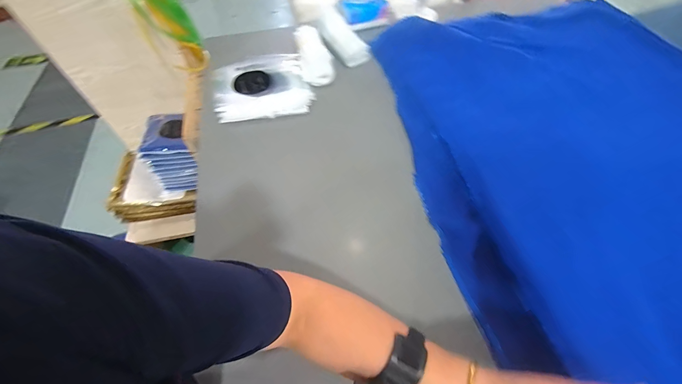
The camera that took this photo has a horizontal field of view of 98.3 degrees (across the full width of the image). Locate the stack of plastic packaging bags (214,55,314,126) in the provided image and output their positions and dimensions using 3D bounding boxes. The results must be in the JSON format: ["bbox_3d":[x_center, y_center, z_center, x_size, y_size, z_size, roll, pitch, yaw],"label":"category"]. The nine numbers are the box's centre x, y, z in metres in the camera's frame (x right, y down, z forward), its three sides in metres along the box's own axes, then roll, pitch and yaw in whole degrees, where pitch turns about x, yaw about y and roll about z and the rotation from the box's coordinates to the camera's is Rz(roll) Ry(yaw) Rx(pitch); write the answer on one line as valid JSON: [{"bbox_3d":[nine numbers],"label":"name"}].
[{"bbox_3d":[-0.205,-0.274,0.756,0.227,0.027,0.265,-15,57,-8],"label":"stack of plastic packaging bags"}]

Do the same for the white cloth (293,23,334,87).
[{"bbox_3d":[-0.075,-0.370,0.796,0.082,0.065,0.204,-10,56,-5],"label":"white cloth"}]

